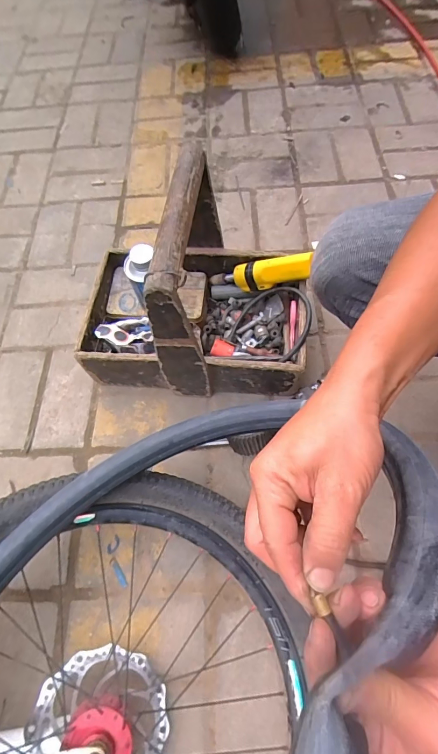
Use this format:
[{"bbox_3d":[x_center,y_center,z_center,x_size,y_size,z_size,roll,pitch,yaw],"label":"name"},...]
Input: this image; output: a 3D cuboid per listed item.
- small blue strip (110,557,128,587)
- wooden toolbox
[{"bbox_3d":[-0.142,0.275,0.519,0.010,0.004,0.043,-33,67,-11],"label":"small blue strip"},{"bbox_3d":[-0.040,-0.133,0.557,0.348,0.292,0.237,6,65,6],"label":"wooden toolbox"}]

